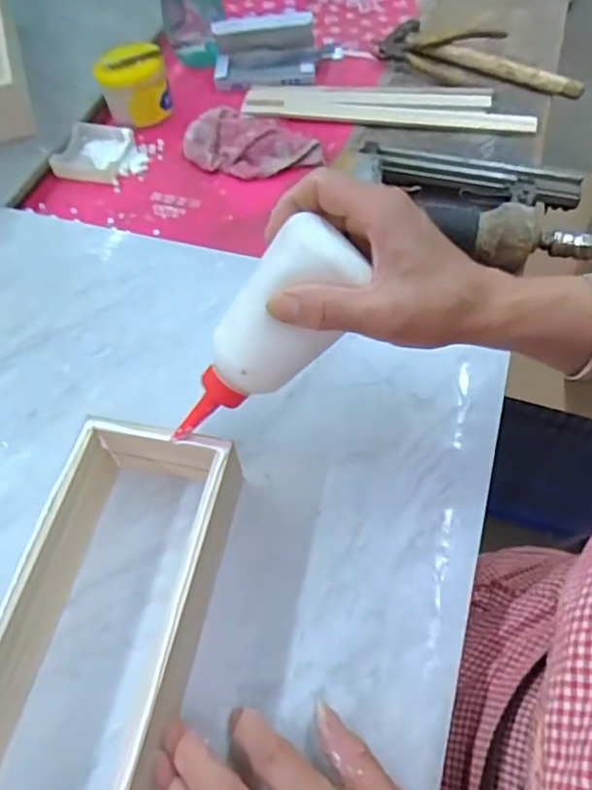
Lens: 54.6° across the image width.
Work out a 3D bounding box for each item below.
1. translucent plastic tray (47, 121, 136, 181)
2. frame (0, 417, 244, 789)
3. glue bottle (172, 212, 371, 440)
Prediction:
[{"bbox_3d":[-0.227,-0.273,0.646,0.073,0.021,0.077,10,58,10],"label":"translucent plastic tray"},{"bbox_3d":[-0.116,0.149,0.315,0.101,0.064,0.276,7,57,8],"label":"frame"},{"bbox_3d":[-0.023,-0.028,0.327,0.041,0.151,0.047,2,42,-50],"label":"glue bottle"}]

